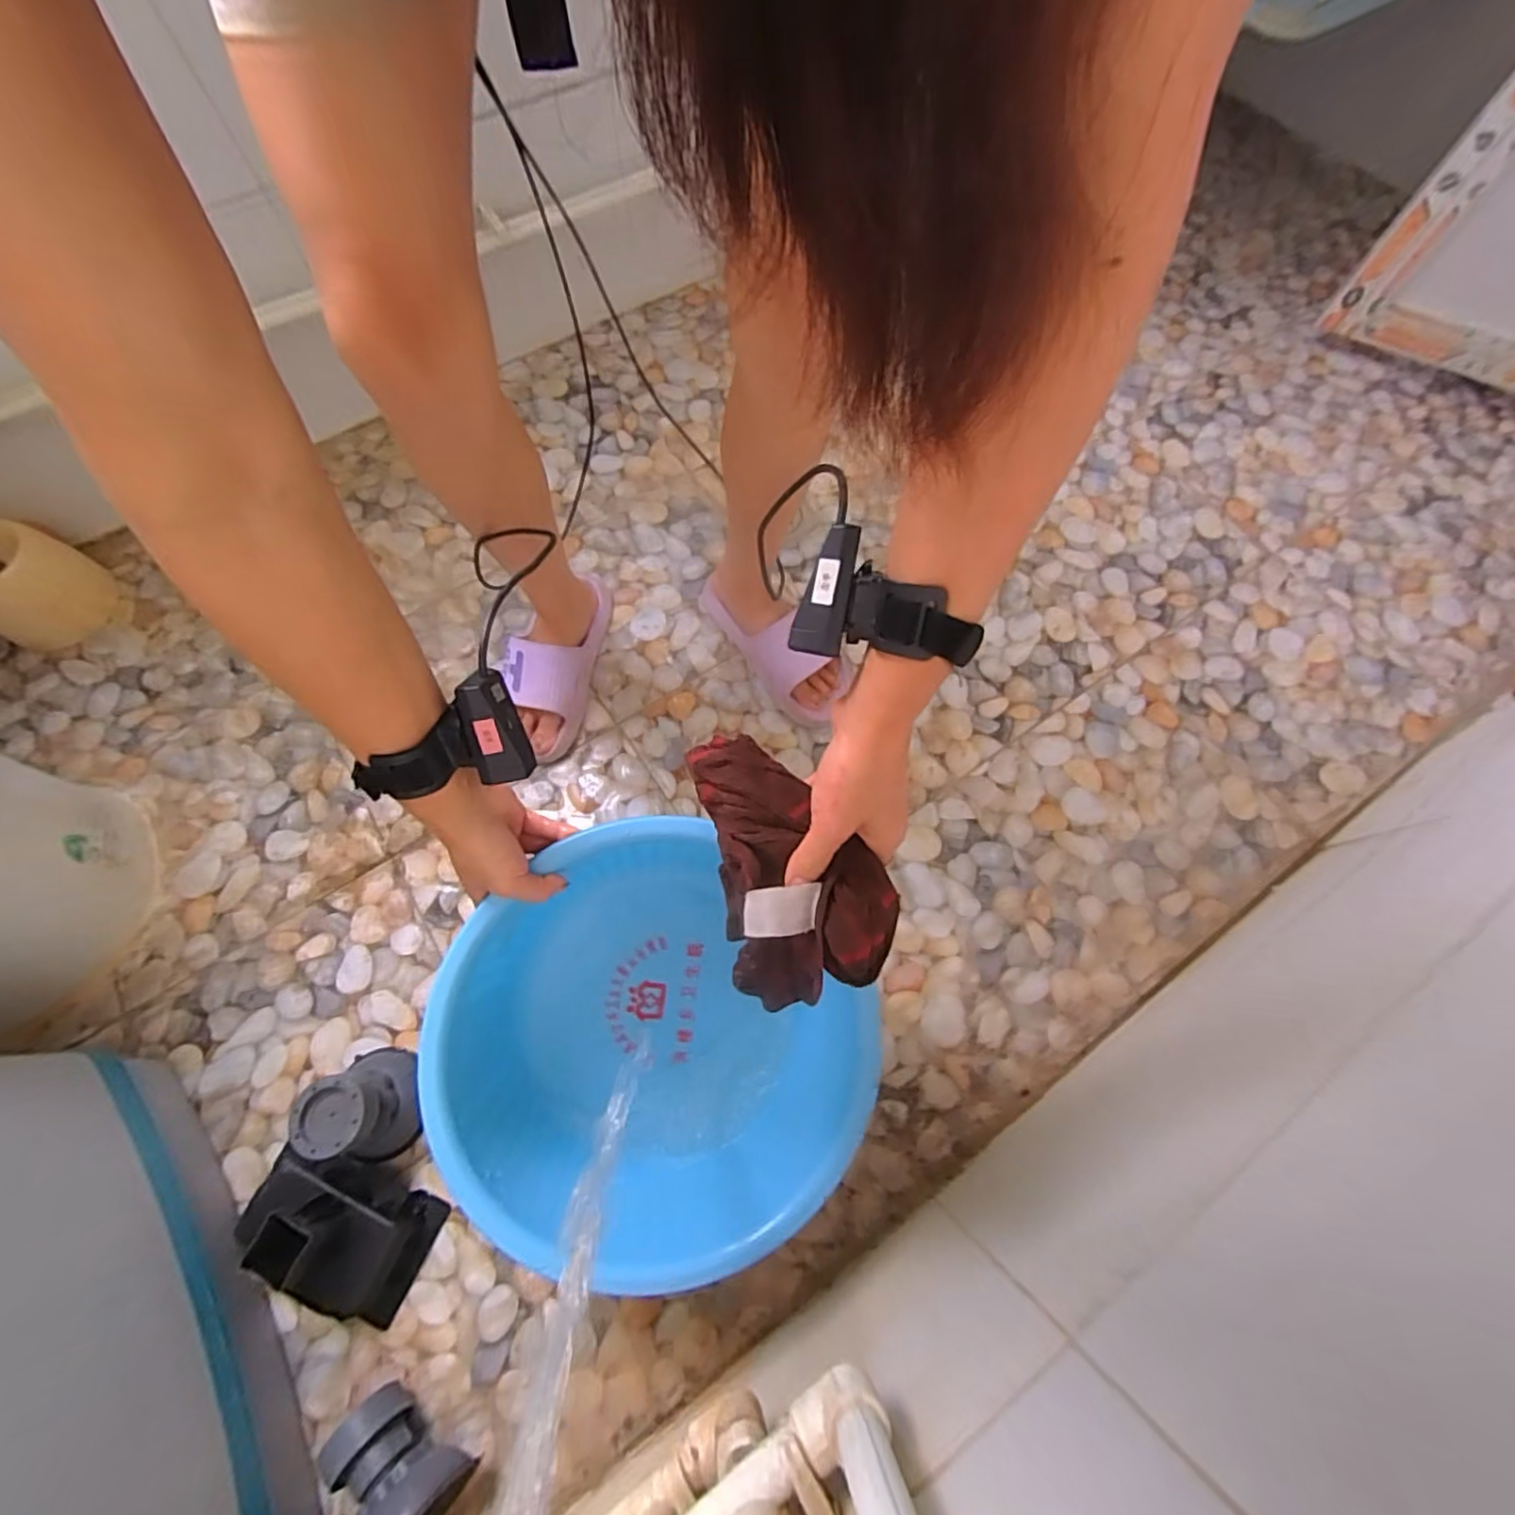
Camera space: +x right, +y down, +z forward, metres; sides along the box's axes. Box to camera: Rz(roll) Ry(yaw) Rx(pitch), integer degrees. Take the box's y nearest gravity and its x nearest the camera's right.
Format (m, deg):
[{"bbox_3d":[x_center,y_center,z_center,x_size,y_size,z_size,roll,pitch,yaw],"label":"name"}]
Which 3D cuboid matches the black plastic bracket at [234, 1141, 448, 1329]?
[{"bbox_3d":[-0.403,0.433,0.587,0.179,0.094,0.110,23,70,10],"label":"black plastic bracket"}]

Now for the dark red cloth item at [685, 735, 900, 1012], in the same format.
[{"bbox_3d":[0.022,0.072,0.405,0.113,0.044,0.175,-9,89,24],"label":"dark red cloth item"}]

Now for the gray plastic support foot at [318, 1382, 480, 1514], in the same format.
[{"bbox_3d":[-0.299,0.585,0.531,0.108,0.087,0.082,41,74,14],"label":"gray plastic support foot"}]

